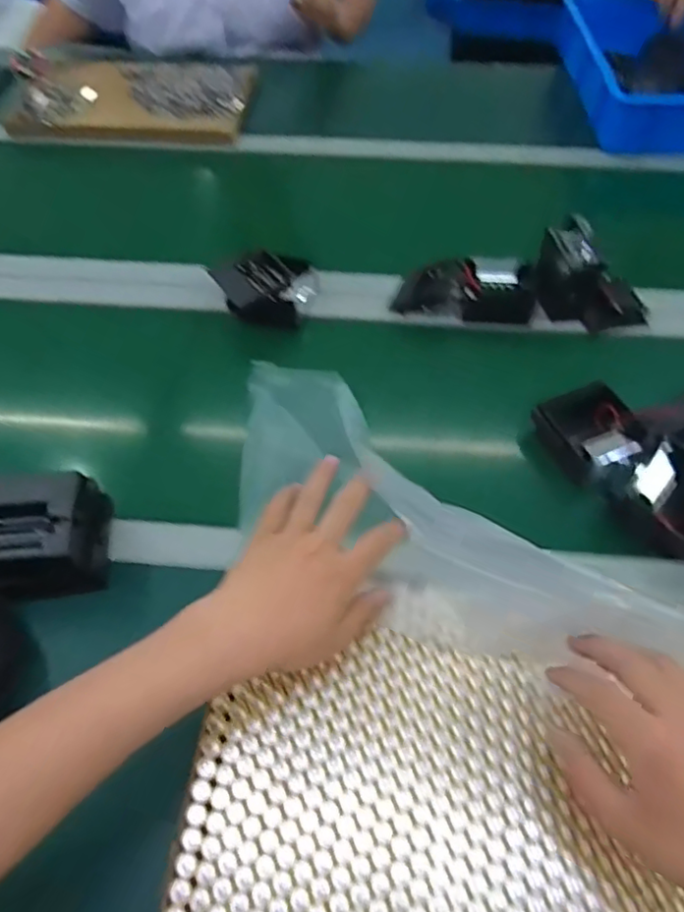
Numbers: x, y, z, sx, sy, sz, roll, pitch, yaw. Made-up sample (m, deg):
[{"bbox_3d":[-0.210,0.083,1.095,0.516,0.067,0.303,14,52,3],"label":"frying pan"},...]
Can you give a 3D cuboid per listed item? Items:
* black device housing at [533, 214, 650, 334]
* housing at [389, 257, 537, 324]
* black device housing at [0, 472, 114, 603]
[{"bbox_3d":[0.303,-0.217,0.721,0.131,0.081,0.101,2,55,0],"label":"black device housing"},{"bbox_3d":[0.150,-0.207,0.737,0.168,0.046,0.088,6,55,4],"label":"housing"},{"bbox_3d":[-0.257,0.074,0.520,0.096,0.091,0.092,-10,56,-8],"label":"black device housing"}]

